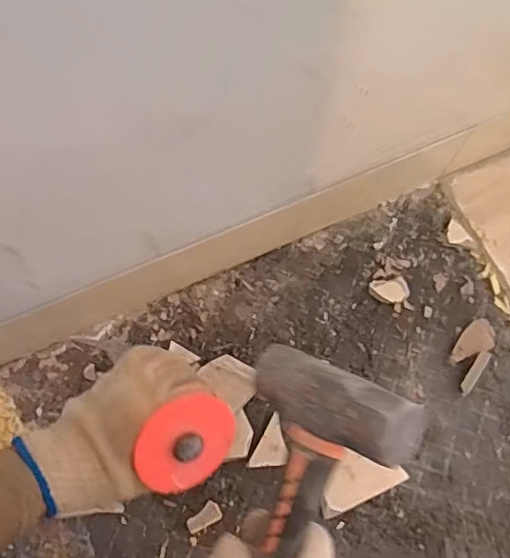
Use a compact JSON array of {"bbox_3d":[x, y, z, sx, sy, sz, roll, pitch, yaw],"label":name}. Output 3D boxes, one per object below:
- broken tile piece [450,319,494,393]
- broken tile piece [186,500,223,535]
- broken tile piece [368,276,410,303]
[{"bbox_3d":[0.217,0.074,0.580,0.033,0.021,0.076,35,74,9],"label":"broken tile piece"},{"bbox_3d":[-0.047,0.217,0.529,0.032,0.004,0.017,-30,75,-11],"label":"broken tile piece"},{"bbox_3d":[0.140,0.012,0.604,0.039,0.013,0.029,-13,72,-6],"label":"broken tile piece"}]

